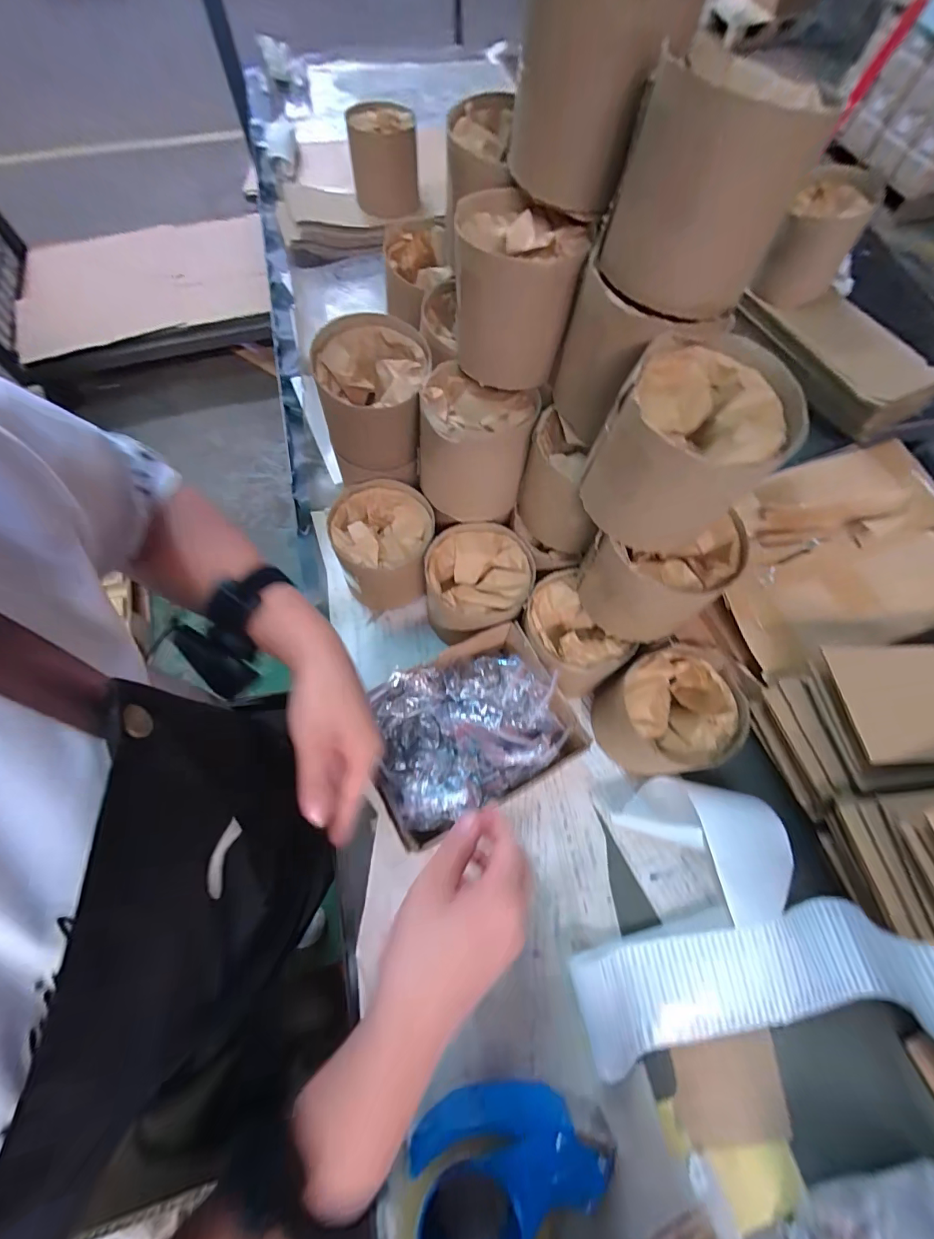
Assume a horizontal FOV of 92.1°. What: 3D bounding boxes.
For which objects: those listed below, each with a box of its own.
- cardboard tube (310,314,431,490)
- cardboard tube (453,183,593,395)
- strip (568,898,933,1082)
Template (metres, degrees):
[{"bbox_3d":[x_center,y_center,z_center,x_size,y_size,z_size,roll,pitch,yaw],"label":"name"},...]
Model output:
[{"bbox_3d":[-0.100,-0.242,0.508,0.113,0.123,0.112,-6,68,-4],"label":"cardboard tube"},{"bbox_3d":[0.046,-0.309,0.435,0.115,0.127,0.113,16,68,5],"label":"cardboard tube"},{"bbox_3d":[0.256,0.330,0.403,0.309,0.072,0.101,-6,68,-4],"label":"strip"}]

